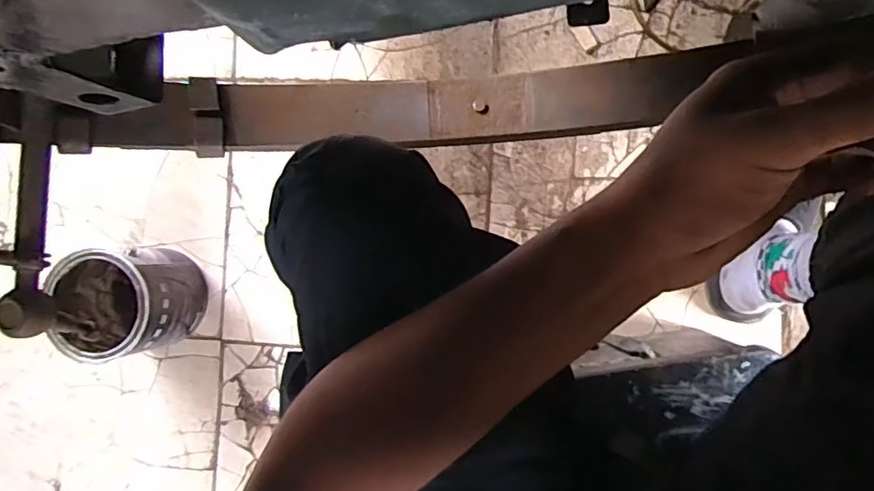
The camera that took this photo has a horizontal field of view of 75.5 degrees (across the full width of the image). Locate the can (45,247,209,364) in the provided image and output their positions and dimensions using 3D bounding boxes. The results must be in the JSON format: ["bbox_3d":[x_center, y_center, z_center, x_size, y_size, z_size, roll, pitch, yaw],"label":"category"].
[{"bbox_3d":[-0.429,0.079,0.797,0.145,0.170,0.142,-17,86,7],"label":"can"}]

